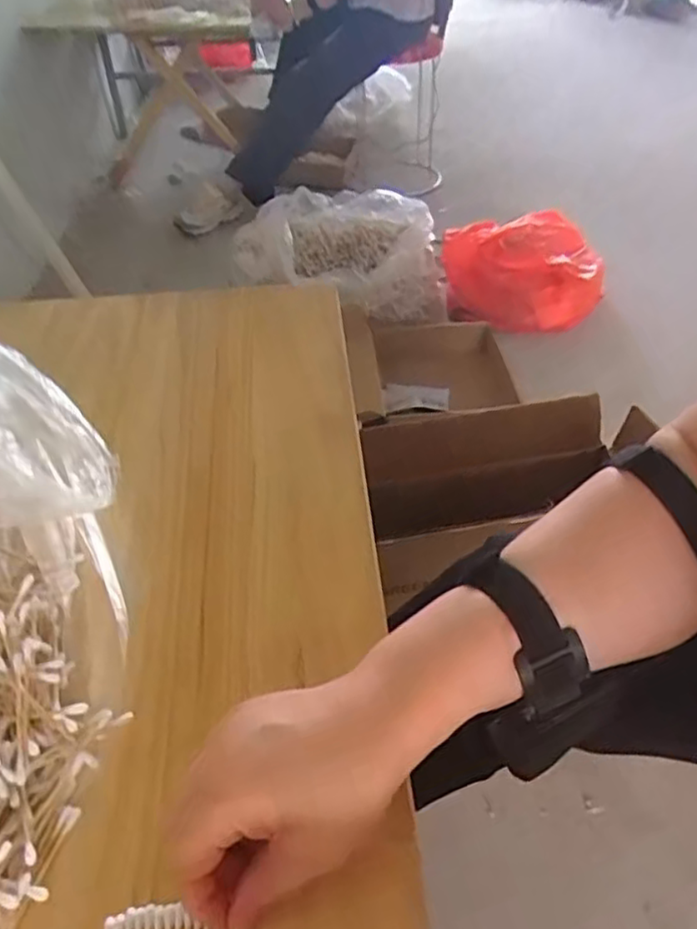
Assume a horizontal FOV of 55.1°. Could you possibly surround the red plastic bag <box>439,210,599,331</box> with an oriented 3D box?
[{"bbox_3d":[0.426,-0.477,1.626,0.384,0.188,0.338,3,43,6],"label":"red plastic bag"}]

